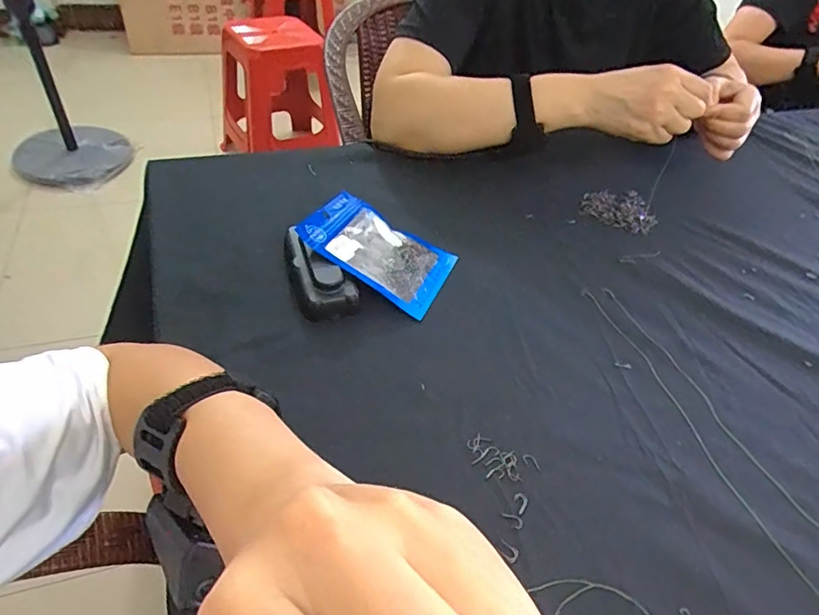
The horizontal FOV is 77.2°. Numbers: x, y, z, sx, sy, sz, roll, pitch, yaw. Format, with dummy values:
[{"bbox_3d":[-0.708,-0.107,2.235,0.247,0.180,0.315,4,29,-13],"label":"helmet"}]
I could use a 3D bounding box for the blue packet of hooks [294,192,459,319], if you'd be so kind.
[{"bbox_3d":[-0.027,-0.055,0.474,0.131,0.009,0.097,32,45,1],"label":"blue packet of hooks"}]

